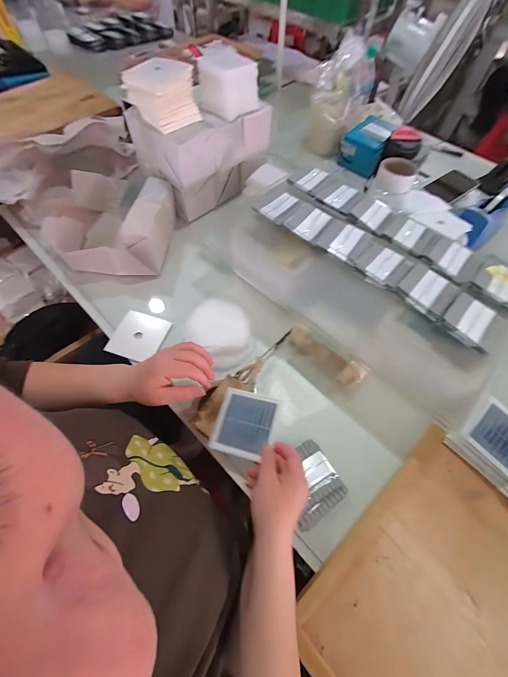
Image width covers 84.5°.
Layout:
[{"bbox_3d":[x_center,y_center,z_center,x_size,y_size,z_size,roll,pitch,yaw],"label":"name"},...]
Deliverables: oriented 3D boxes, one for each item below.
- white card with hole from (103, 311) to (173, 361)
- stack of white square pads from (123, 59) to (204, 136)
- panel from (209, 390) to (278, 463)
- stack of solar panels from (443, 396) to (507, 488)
[{"bbox_3d":[-0.229,-0.004,0.561,0.098,0.008,0.095,19,69,4],"label":"white card with hole"},{"bbox_3d":[-0.185,-0.509,0.584,0.117,0.081,0.113,41,68,19],"label":"stack of white square pads"},{"bbox_3d":[-0.015,0.130,0.428,0.086,0.005,0.092,11,65,17],"label":"panel"},{"bbox_3d":[0.379,0.160,0.443,0.107,0.044,0.101,-37,68,-19],"label":"stack of solar panels"}]

